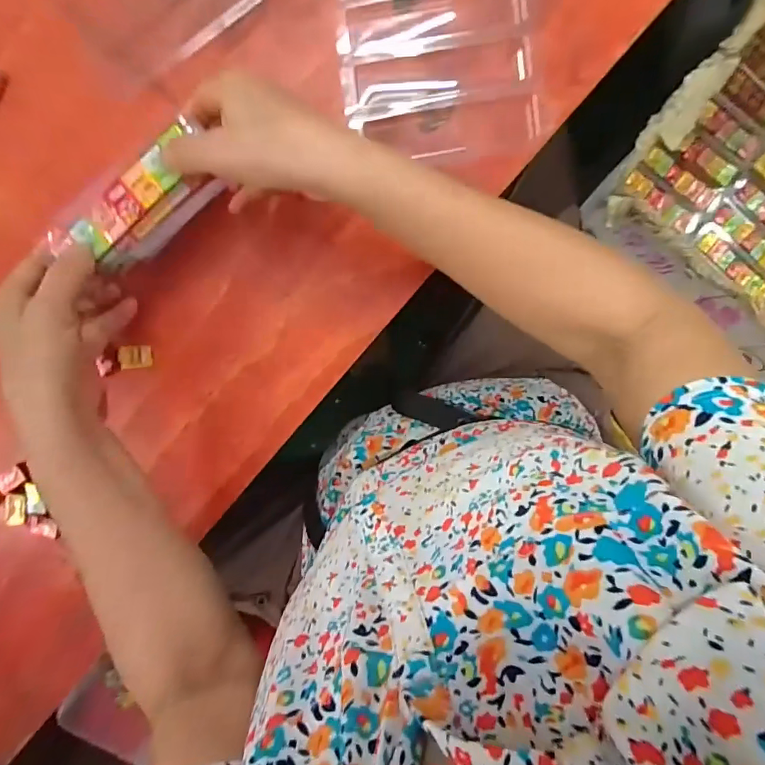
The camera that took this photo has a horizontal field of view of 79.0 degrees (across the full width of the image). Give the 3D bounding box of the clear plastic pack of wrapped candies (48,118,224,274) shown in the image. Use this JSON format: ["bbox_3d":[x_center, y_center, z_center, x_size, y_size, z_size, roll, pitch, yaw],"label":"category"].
[{"bbox_3d":[-0.163,-0.115,0.307,0.112,0.028,0.047,-34,96,3],"label":"clear plastic pack of wrapped candies"}]

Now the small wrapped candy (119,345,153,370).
[{"bbox_3d":[-0.196,-0.020,0.369,0.024,0.008,0.018,-4,98,3],"label":"small wrapped candy"}]

